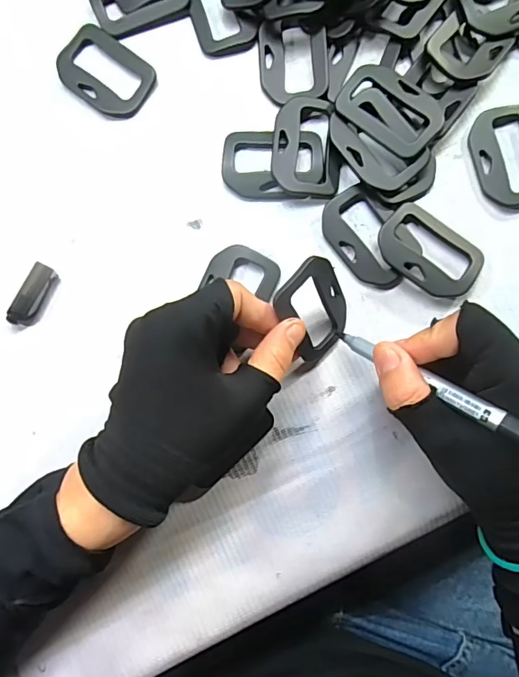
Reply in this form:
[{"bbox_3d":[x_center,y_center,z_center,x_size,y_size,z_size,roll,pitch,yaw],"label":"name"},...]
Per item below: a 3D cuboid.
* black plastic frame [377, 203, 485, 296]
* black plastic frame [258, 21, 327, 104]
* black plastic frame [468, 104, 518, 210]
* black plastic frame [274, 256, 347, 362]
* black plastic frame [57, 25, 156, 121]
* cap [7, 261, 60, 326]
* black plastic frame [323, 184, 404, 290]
[{"bbox_3d":[0.099,-0.050,0.275,0.061,0.010,0.040,39,87,5],"label":"black plastic frame"},{"bbox_3d":[0.021,-0.172,0.288,0.042,0.007,0.053,-2,85,2],"label":"black plastic frame"},{"bbox_3d":[0.151,-0.109,0.280,0.042,0.005,0.062,-15,84,0],"label":"black plastic frame"},{"bbox_3d":[0.031,-0.017,0.253,0.007,0.058,0.044,31,76,41],"label":"black plastic frame"},{"bbox_3d":[-0.098,-0.167,0.293,0.061,0.004,0.044,39,87,5],"label":"black plastic frame"},{"bbox_3d":[-0.135,-0.025,0.280,0.016,0.008,0.038,28,86,4],"label":"cap"},{"bbox_3d":[0.064,-0.059,0.277,0.039,0.006,0.062,-37,85,-2],"label":"black plastic frame"}]

